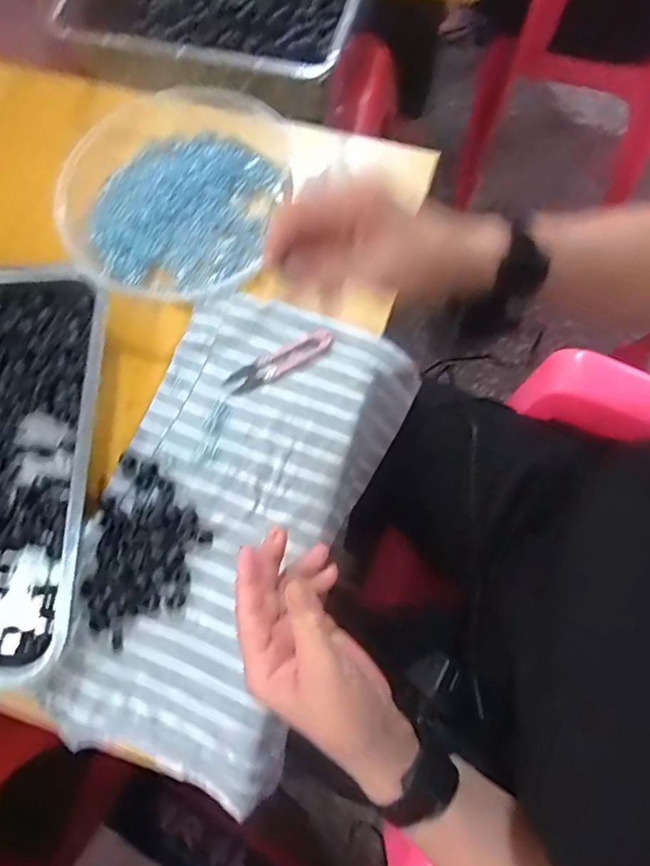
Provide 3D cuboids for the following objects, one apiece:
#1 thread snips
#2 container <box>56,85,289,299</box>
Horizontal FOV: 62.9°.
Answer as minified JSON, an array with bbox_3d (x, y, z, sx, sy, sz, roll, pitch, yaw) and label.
[{"bbox_3d":[-0.040,-0.064,0.471,0.099,0.007,0.025,-29,75,-6],"label":"thread snips"},{"bbox_3d":[-0.152,-0.242,0.517,0.238,0.036,0.248,-1,74,2],"label":"container"}]

